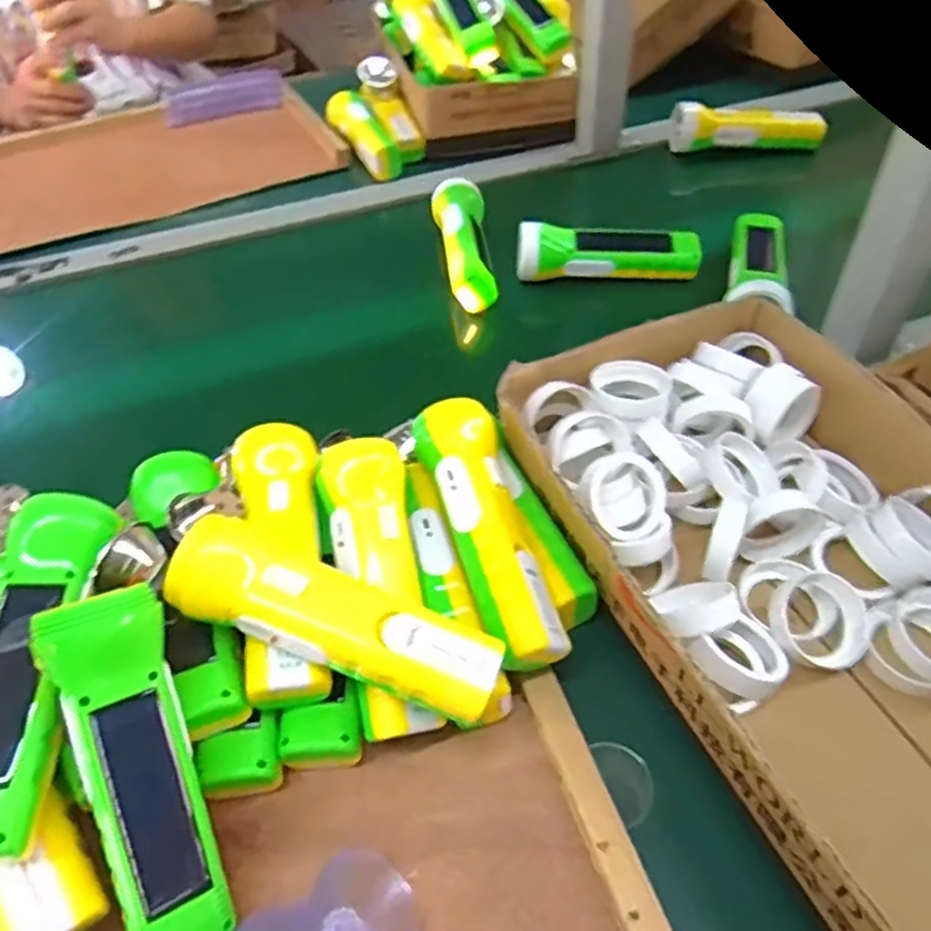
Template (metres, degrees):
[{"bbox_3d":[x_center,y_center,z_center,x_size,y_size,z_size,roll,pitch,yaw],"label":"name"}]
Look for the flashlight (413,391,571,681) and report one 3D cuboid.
[{"bbox_3d":[0.011,0.037,0.428,0.052,0.047,0.171,-10,59,-12],"label":"flashlight"}]

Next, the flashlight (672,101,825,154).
[{"bbox_3d":[0.327,-0.395,0.842,0.167,0.040,0.043,3,49,6],"label":"flashlight"}]

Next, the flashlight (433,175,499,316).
[{"bbox_3d":[-0.002,-0.219,0.705,0.050,0.044,0.165,-5,48,-1],"label":"flashlight"}]

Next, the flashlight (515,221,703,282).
[{"bbox_3d":[0.133,-0.202,0.683,0.167,0.047,0.038,-1,48,3],"label":"flashlight"}]

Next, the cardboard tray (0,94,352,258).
[{"bbox_3d":[-0.406,-0.367,0.885,0.466,0.030,0.299,-21,50,-14],"label":"cardboard tray"}]

